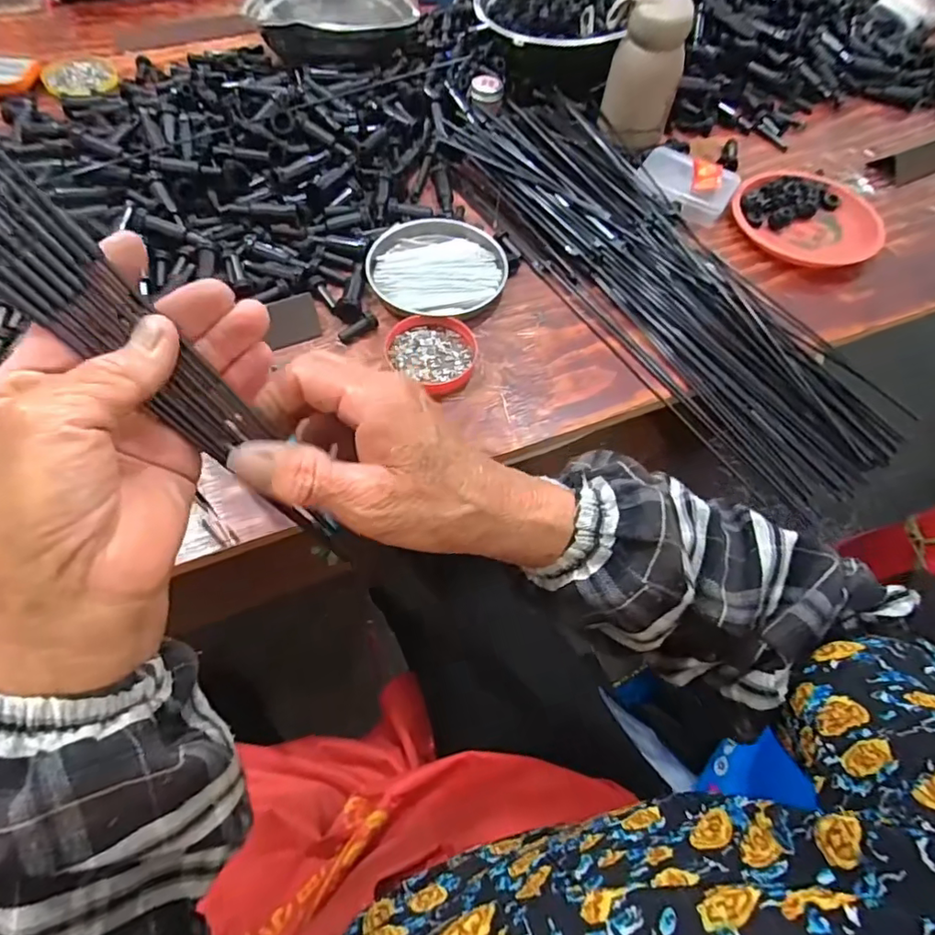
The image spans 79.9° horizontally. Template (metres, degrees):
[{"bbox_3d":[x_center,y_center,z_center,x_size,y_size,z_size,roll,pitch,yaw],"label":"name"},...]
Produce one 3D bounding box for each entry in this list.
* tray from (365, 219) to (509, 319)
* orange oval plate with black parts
[{"bbox_3d":[-0.029,-0.194,0.553,0.132,0.023,0.125,1,60,-2],"label":"tray"},{"bbox_3d":[0.379,-0.281,0.623,0.157,0.020,0.151,34,64,15],"label":"orange oval plate with black parts"}]

